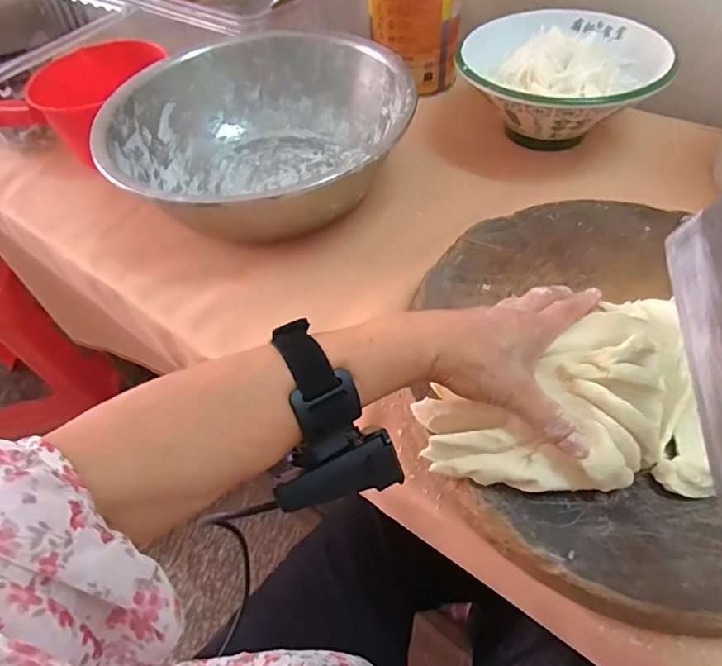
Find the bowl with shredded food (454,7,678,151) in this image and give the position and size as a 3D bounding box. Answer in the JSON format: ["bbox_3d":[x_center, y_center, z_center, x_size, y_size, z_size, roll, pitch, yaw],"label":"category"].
[{"bbox_3d":[0.227,-0.293,0.595,0.209,0.116,0.210,-3,52,3],"label":"bowl with shredded food"}]

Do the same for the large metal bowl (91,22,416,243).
[{"bbox_3d":[-0.115,-0.225,0.569,0.319,0.103,0.339,-3,52,3],"label":"large metal bowl"}]

